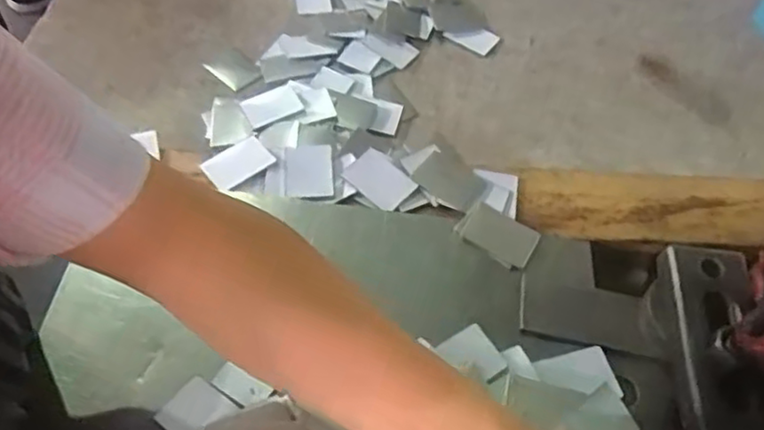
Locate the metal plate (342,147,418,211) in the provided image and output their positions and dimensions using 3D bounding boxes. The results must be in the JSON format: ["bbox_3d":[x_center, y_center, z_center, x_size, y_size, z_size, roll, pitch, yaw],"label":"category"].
[{"bbox_3d":[-0.003,-0.026,0.488,0.048,0.007,0.035,42,76,18],"label":"metal plate"}]

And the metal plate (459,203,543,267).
[{"bbox_3d":[0.084,0.014,0.468,0.048,0.005,0.037,29,57,15],"label":"metal plate"}]

